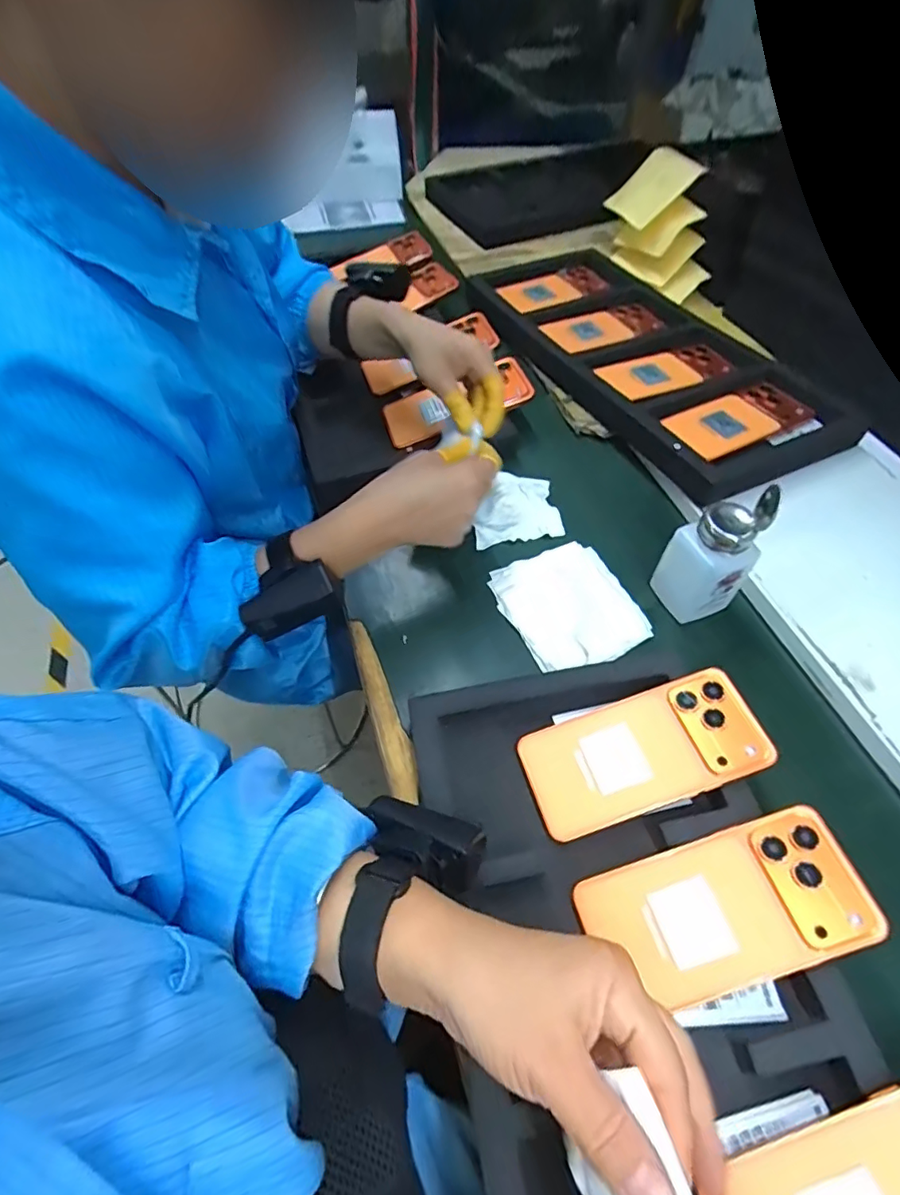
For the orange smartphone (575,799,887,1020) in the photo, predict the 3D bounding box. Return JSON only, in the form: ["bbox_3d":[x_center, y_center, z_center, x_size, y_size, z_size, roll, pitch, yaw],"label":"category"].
[{"bbox_3d":[0.164,0.187,0.325,0.156,0.005,0.078,-21,56,0],"label":"orange smartphone"}]

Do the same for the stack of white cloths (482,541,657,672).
[{"bbox_3d":[0.107,0.006,0.487,0.110,0.010,0.124,-23,59,-16],"label":"stack of white cloths"}]

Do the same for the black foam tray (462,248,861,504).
[{"bbox_3d":[0.229,-0.308,0.657,0.230,0.024,0.493,-24,59,-17],"label":"black foam tray"}]

